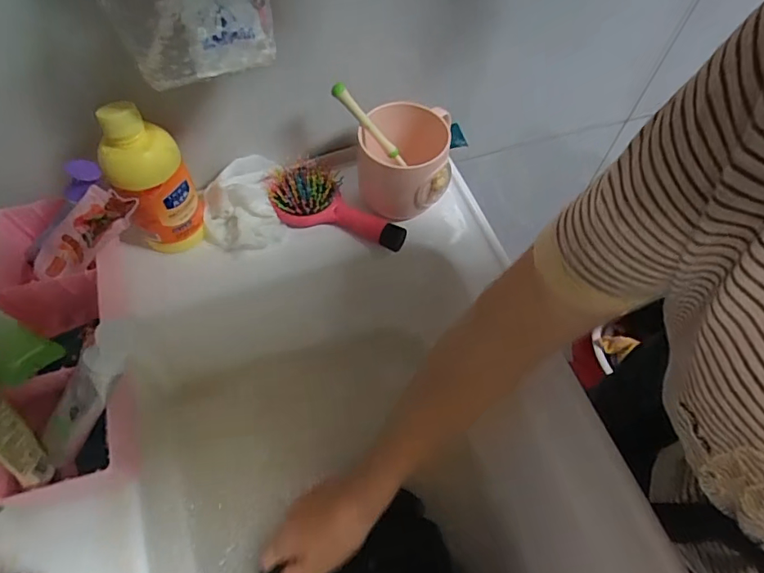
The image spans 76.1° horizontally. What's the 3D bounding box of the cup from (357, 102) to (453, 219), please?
[{"bbox_3d":[0.023,-0.116,0.480,0.091,0.089,0.088,0,60,-2],"label":"cup"}]

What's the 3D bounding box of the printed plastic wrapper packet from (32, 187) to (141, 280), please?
[{"bbox_3d":[-0.241,-0.041,0.394,0.106,0.014,0.038,-36,85,12],"label":"printed plastic wrapper packet"}]

